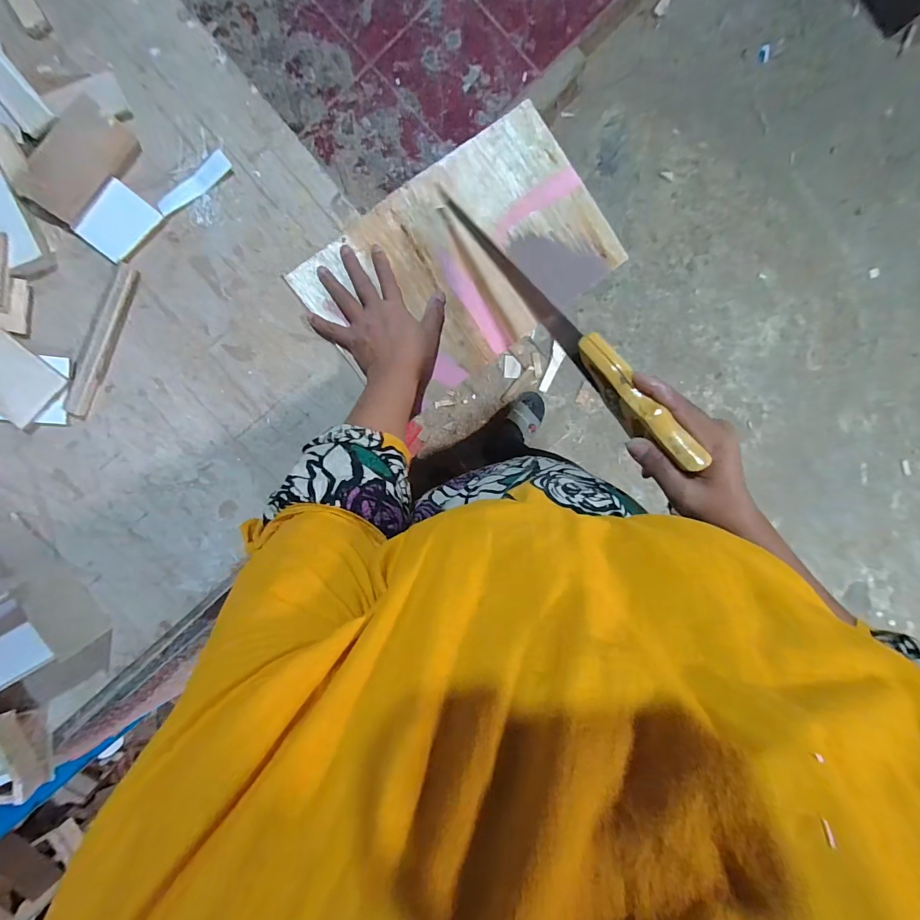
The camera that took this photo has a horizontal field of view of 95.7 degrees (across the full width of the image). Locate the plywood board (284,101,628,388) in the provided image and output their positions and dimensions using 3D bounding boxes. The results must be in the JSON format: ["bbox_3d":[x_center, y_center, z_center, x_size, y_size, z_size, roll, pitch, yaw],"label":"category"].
[{"bbox_3d":[0.003,-0.234,0.505,0.350,0.009,0.219,-36,98,-1],"label":"plywood board"}]

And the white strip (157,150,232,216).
[{"bbox_3d":[-0.300,-0.310,0.471,0.093,0.006,0.022,-37,107,3],"label":"white strip"}]

